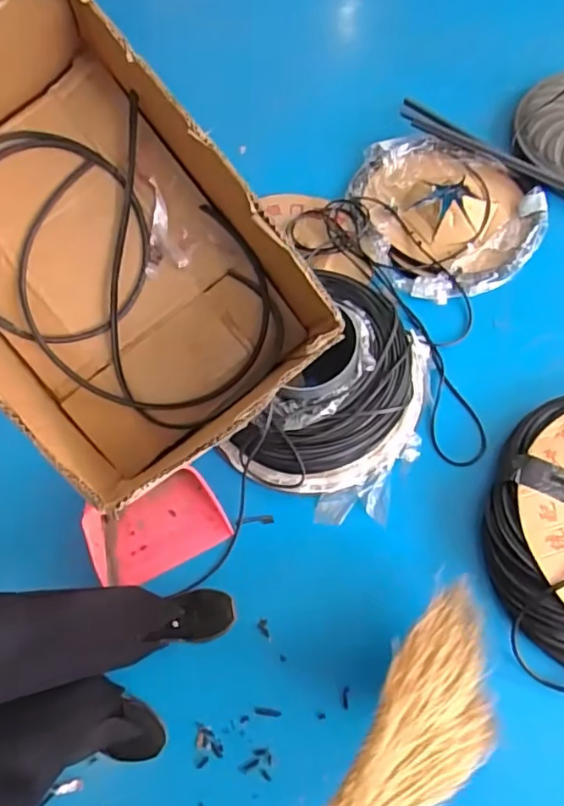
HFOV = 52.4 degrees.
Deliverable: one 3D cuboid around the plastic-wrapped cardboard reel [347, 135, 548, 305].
[{"bbox_3d":[0.380,-0.472,1.387,0.409,0.060,0.483,-27,69,-12],"label":"plastic-wrapped cardboard reel"}]

